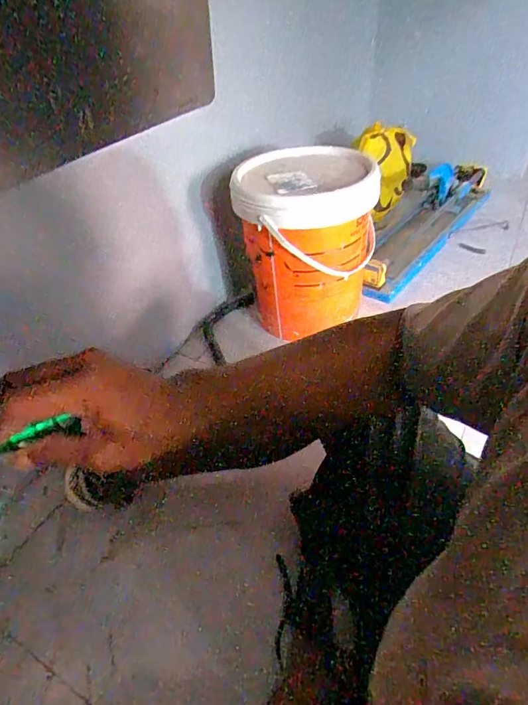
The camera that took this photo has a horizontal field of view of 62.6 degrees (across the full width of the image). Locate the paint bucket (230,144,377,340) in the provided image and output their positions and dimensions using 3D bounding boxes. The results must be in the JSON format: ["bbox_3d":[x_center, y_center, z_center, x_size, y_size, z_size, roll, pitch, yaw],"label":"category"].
[{"bbox_3d":[0.100,-0.241,1.012,0.290,0.350,0.280,-1,41,5],"label":"paint bucket"}]

